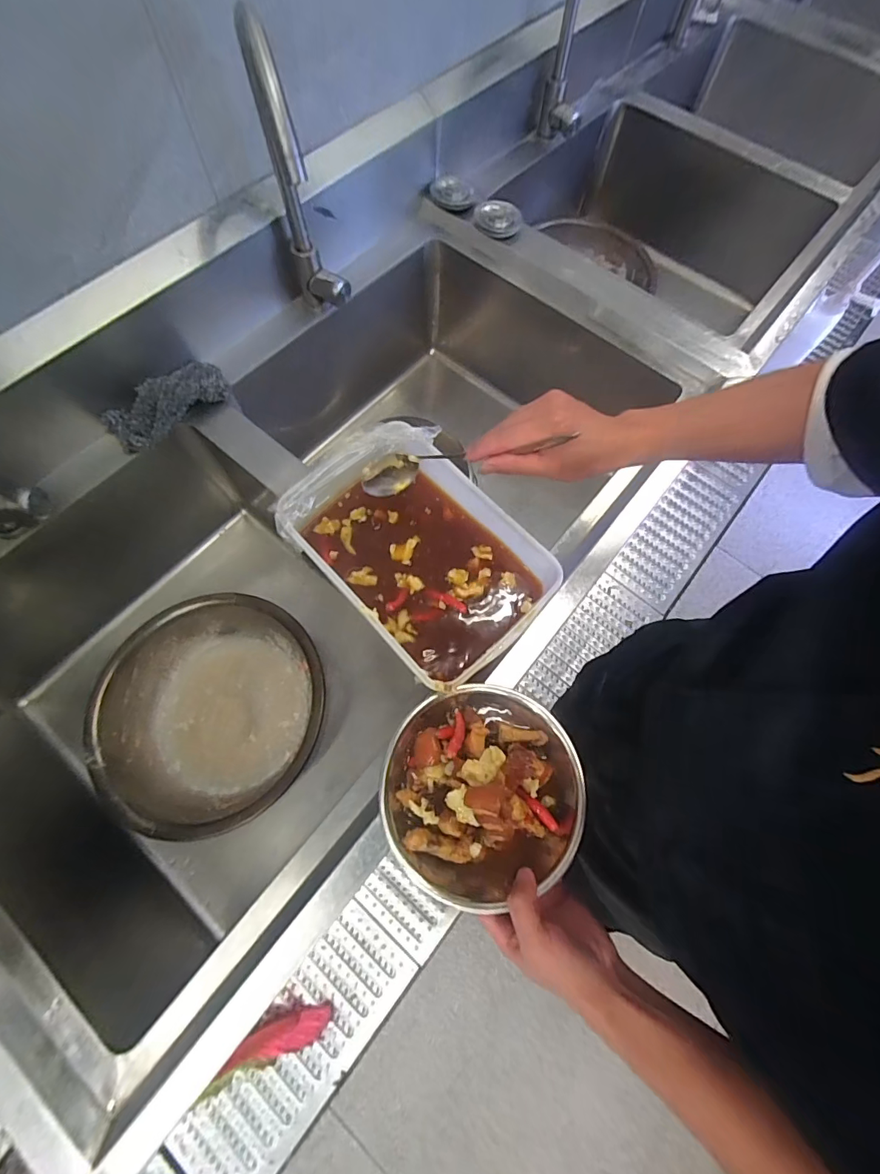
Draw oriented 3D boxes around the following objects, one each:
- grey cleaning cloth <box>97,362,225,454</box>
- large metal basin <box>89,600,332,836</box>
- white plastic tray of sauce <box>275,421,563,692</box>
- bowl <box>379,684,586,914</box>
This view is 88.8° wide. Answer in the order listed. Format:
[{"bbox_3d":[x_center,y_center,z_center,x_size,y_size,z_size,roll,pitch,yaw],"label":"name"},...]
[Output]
[{"bbox_3d":[-0.385,-0.262,0.633,0.069,0.043,0.170,42,77,18],"label":"grey cleaning cloth"},{"bbox_3d":[-0.331,0.188,0.690,0.296,0.120,0.315,-1,69,4],"label":"large metal basin"},{"bbox_3d":[-0.025,-0.041,0.513,0.191,0.081,0.281,-43,72,-12],"label":"white plastic tray of sauce"},{"bbox_3d":[0.041,0.192,0.433,0.183,0.107,0.181,0,68,-1],"label":"bowl"}]

